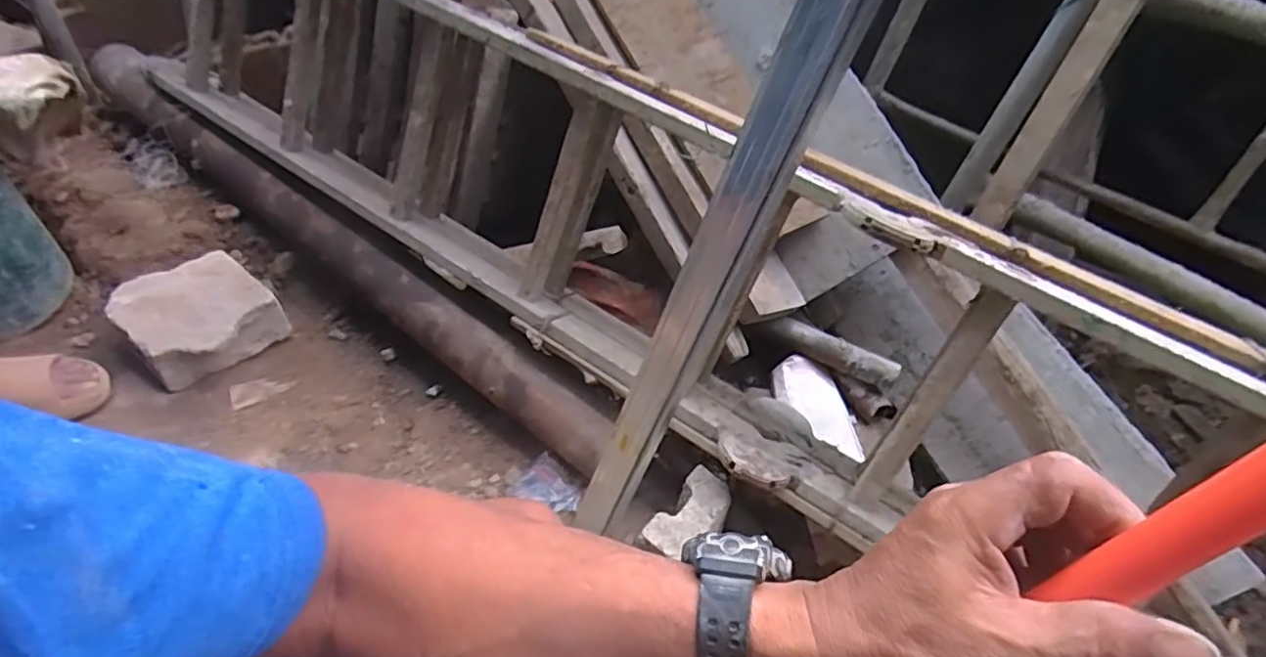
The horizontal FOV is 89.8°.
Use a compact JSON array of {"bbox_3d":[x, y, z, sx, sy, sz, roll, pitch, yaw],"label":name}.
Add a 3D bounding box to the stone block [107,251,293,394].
[{"bbox_3d":[-0.719,-0.019,1.048,0.179,0.121,0.200,33,49,21],"label":"stone block"}]

